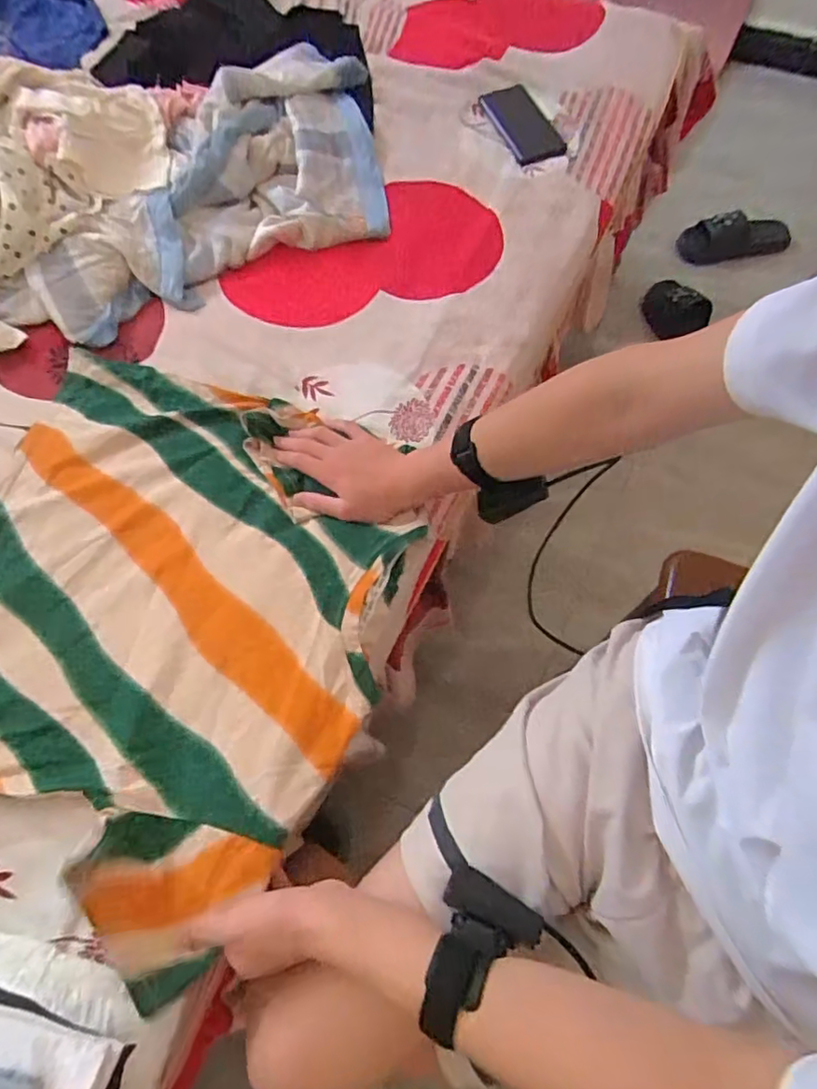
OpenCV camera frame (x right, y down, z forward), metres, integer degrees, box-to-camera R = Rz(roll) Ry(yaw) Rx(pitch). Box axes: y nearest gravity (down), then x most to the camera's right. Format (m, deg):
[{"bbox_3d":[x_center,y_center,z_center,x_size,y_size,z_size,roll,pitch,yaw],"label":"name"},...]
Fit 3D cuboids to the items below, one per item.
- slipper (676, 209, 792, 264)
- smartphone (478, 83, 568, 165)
[{"bbox_3d":[0.806,-0.758,1.499,0.272,0.076,0.096,-10,64,-4],"label":"slipper"},{"bbox_3d":[0.176,-0.639,0.924,0.078,0.010,0.157,-27,77,-3],"label":"smartphone"}]

